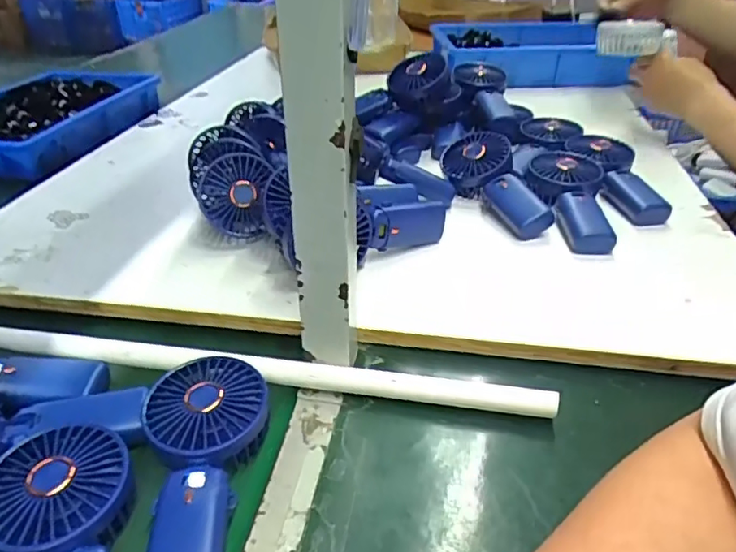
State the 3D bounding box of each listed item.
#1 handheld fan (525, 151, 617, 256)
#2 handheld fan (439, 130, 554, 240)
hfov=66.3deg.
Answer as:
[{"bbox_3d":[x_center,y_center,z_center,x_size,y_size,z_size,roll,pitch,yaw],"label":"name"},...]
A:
[{"bbox_3d":[0.233,-0.091,0.666,0.090,0.045,0.190,6,35,9],"label":"handheld fan"},{"bbox_3d":[0.150,-0.114,0.687,0.090,0.062,0.188,-9,34,-12],"label":"handheld fan"}]

